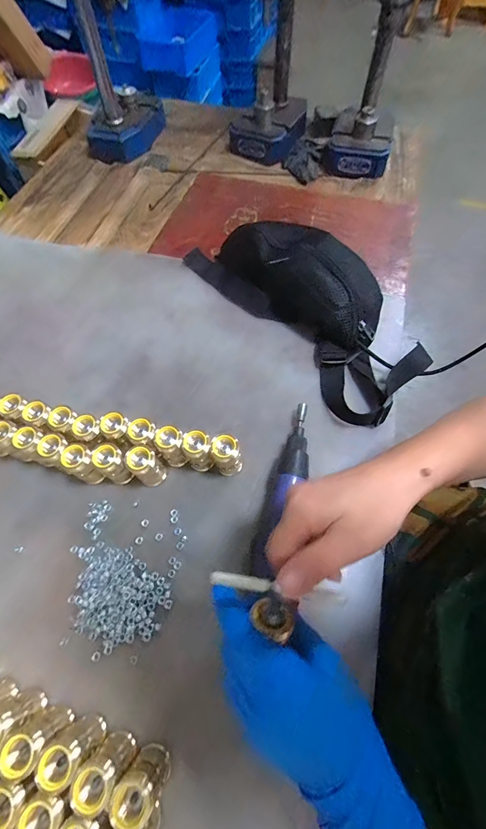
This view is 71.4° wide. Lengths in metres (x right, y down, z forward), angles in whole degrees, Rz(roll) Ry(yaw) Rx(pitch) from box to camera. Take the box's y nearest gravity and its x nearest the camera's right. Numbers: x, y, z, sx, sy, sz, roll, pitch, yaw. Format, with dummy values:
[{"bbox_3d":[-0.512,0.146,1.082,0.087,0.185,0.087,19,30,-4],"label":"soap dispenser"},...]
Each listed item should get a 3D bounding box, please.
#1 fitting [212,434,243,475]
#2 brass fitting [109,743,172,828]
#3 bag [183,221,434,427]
[{"bbox_3d":[-0.017,0.050,0.393,0.031,0.061,0.030,-9,64,-4],"label":"fitting"},{"bbox_3d":[-0.081,0.300,0.276,0.032,0.063,0.030,28,68,14],"label":"brass fitting"},{"bbox_3d":[0.096,-0.187,0.493,0.182,0.085,0.390,-34,68,-15],"label":"bag"}]

